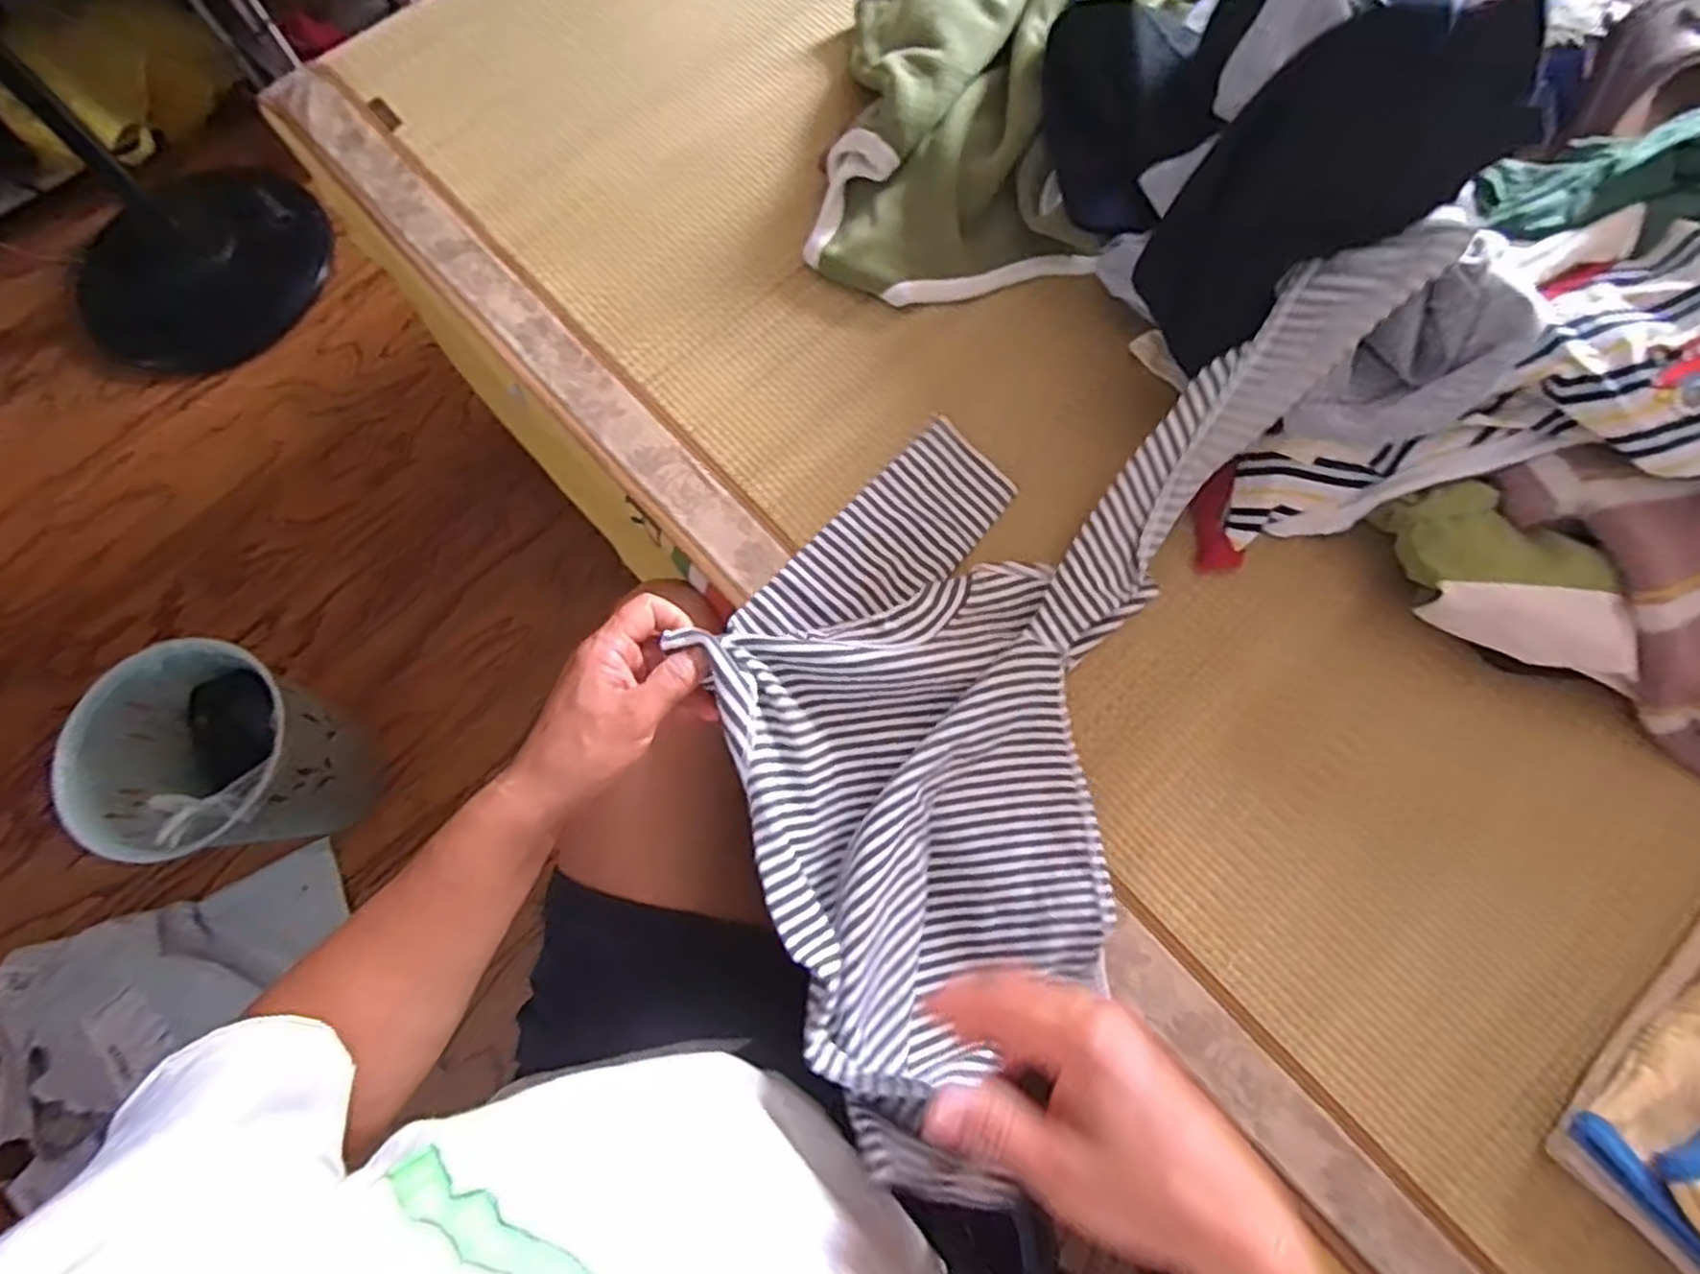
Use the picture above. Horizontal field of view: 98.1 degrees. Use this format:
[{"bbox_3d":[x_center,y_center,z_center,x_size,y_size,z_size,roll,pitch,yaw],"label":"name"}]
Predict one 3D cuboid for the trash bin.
[{"bbox_3d":[-0.671,0.140,0.843,0.218,0.246,0.217,12,74,4],"label":"trash bin"}]

